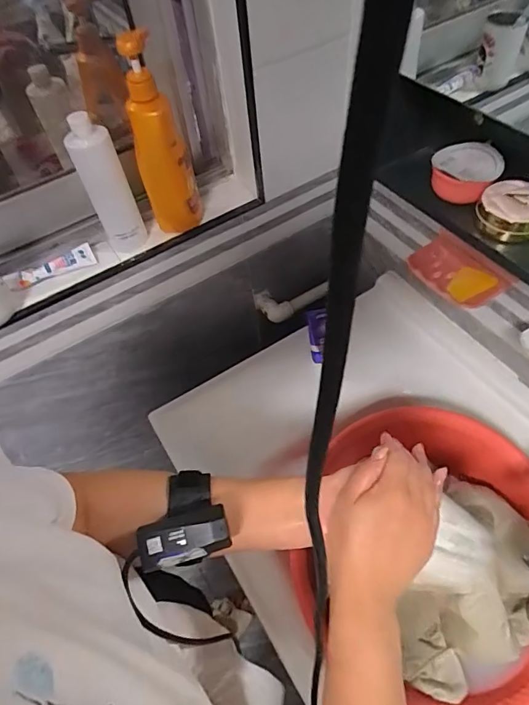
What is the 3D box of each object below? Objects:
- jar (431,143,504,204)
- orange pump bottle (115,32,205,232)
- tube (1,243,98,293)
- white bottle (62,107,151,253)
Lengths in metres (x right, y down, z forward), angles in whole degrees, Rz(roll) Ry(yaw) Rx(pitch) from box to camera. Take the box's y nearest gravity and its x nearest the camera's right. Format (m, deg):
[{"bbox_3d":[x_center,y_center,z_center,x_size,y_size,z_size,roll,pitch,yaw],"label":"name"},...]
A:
[{"bbox_3d":[0.245,-0.220,0.563,0.075,0.039,0.074,-3,54,4],"label":"jar"},{"bbox_3d":[-0.165,-0.326,0.721,0.081,0.278,0.077,-23,55,-11],"label":"orange pump bottle"},{"bbox_3d":[-0.346,-0.139,0.747,0.139,0.032,0.040,-28,56,-15],"label":"tube"},{"bbox_3d":[-0.239,-0.248,0.709,0.066,0.199,0.071,-21,55,-9],"label":"white bottle"}]

